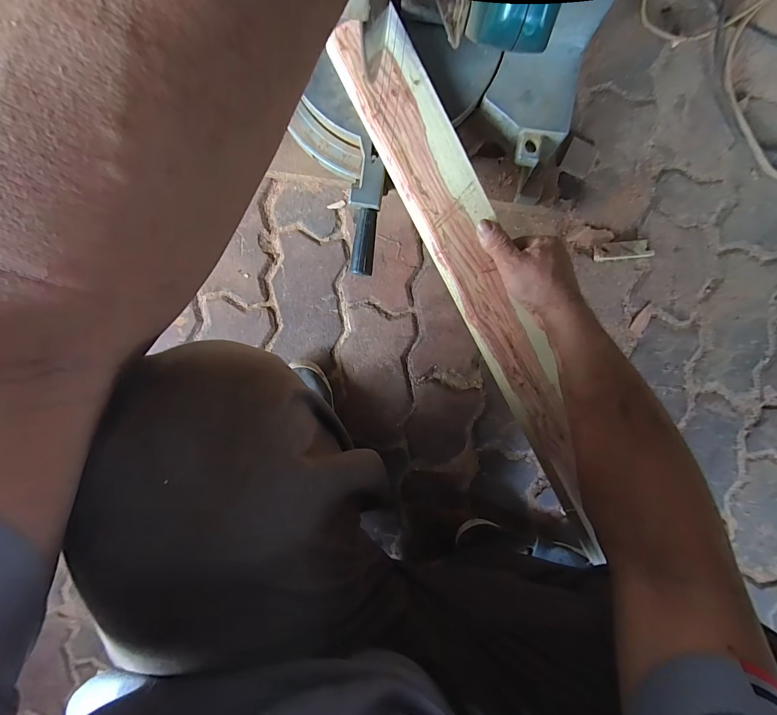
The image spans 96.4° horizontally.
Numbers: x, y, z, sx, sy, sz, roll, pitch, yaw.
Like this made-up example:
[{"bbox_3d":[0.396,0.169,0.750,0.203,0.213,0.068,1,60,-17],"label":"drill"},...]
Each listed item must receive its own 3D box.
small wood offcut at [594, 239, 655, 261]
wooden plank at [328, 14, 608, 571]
[{"bbox_3d":[0.359,-0.163,0.530,0.082,0.013,0.027,-6,98,1],"label":"small wood offcut"},{"bbox_3d":[0.118,-0.071,0.413,0.082,0.024,0.632,-26,95,4],"label":"wooden plank"}]

